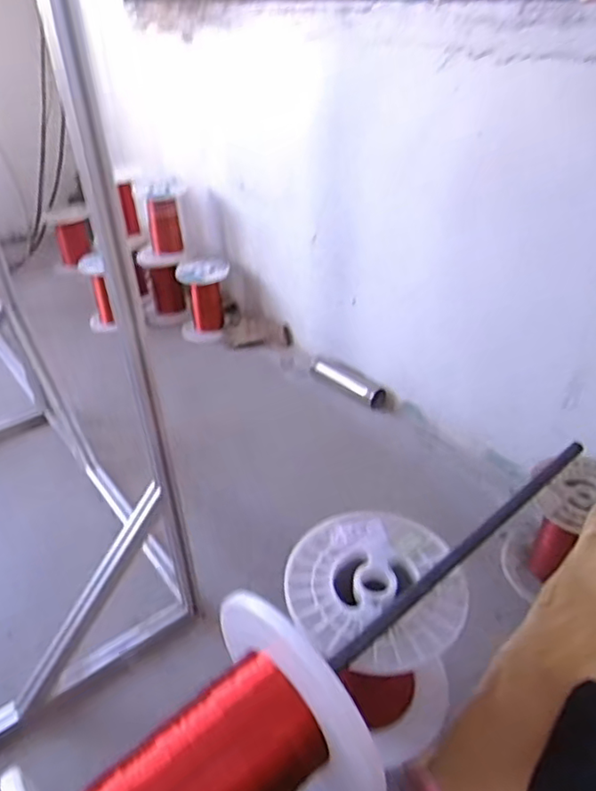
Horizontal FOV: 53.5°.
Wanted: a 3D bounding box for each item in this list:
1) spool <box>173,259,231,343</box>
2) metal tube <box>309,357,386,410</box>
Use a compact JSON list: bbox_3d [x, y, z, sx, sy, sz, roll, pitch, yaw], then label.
[{"bbox_3d":[-0.302,-0.312,1.924,0.165,0.246,0.157,-1,35,1],"label":"spool"},{"bbox_3d":[0.134,-0.042,1.690,0.073,0.063,0.274,-26,41,-30],"label":"metal tube"}]

